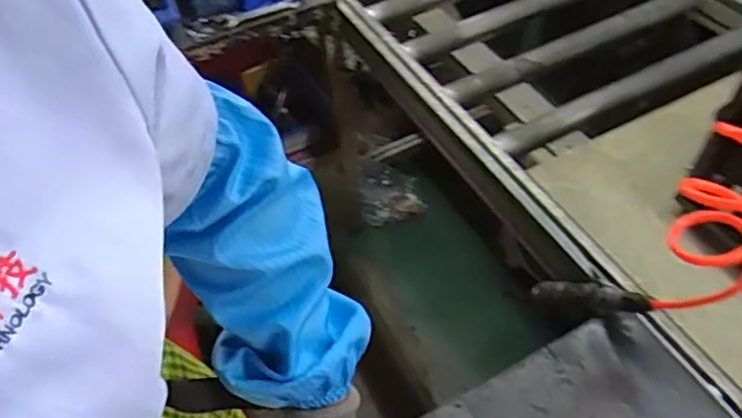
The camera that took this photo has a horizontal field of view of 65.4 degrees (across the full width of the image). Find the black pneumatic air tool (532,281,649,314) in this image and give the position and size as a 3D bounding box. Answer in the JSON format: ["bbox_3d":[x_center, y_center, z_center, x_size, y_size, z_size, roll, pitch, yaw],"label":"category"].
[{"bbox_3d":[0.267,0.112,0.709,0.029,0.215,0.035,-25,94,-17],"label":"black pneumatic air tool"}]

